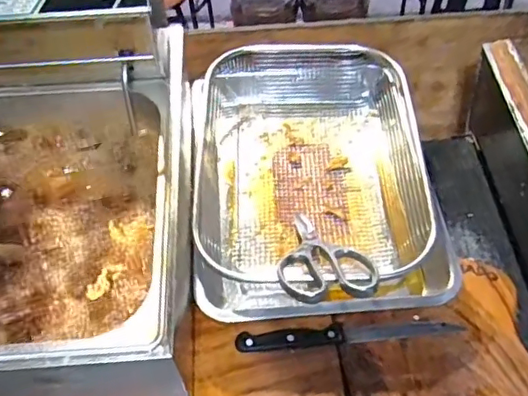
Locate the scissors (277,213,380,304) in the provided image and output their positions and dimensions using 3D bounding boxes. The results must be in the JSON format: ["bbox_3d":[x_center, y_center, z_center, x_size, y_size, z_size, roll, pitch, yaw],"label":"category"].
[{"bbox_3d":[0.058,0.056,0.616,0.096,0.020,0.194,-8,23,-5],"label":"scissors"}]

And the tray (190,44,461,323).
[{"bbox_3d":[0.057,-0.034,0.703,0.281,0.094,0.394,-3,53,-1],"label":"tray"}]

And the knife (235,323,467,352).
[{"bbox_3d":[0.092,0.149,0.621,0.242,0.016,0.025,-5,53,-3],"label":"knife"}]

